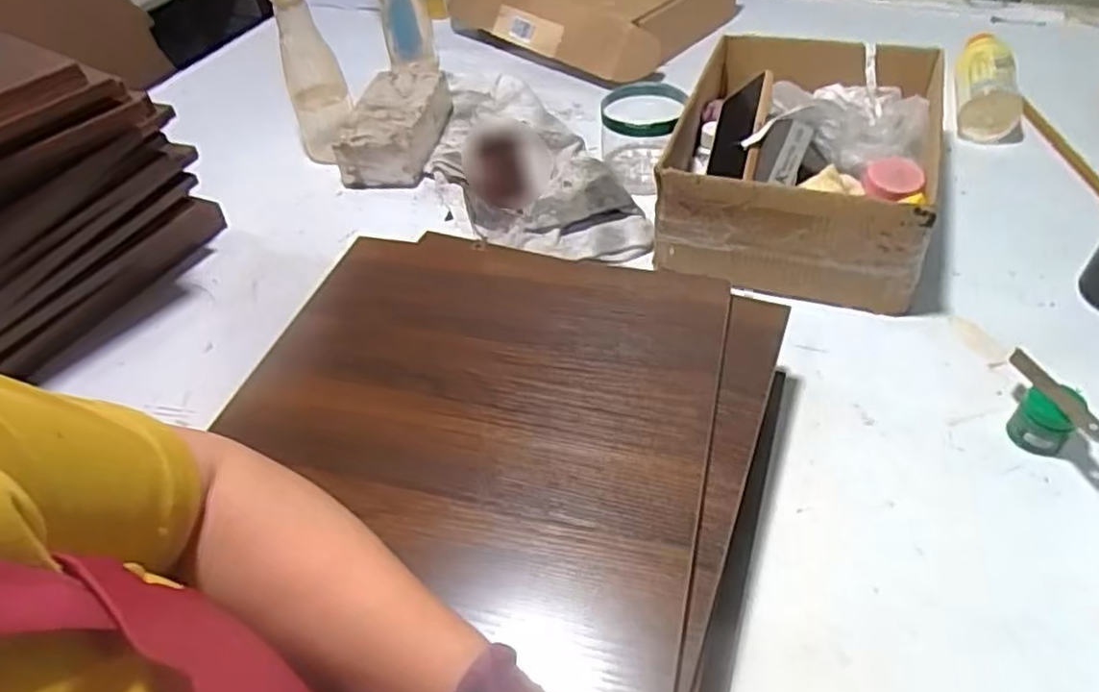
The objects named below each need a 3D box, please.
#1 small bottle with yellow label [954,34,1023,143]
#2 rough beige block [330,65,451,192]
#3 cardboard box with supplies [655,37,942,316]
[{"bbox_3d":[0.549,-0.324,0.877,0.086,0.062,0.170,15,49,18],"label":"small bottle with yellow label"},{"bbox_3d":[-0.215,-0.310,0.977,0.111,0.066,0.220,2,47,7],"label":"rough beige block"},{"bbox_3d":[0.272,-0.207,0.760,0.250,0.118,0.320,13,49,17],"label":"cardboard box with supplies"}]

